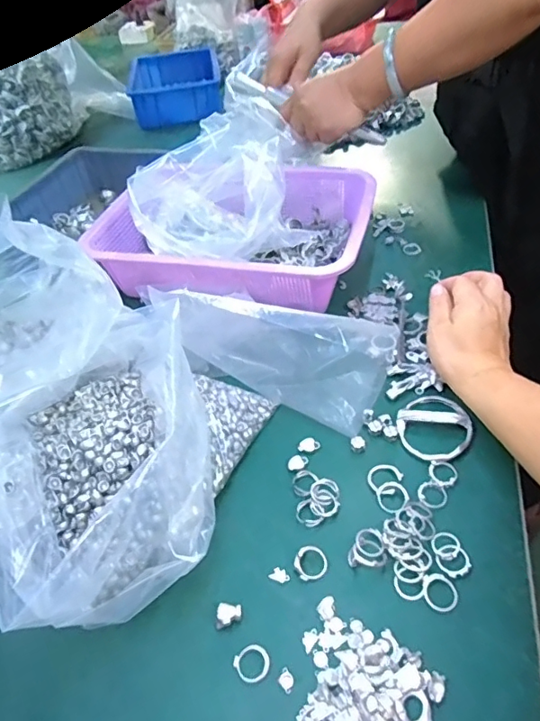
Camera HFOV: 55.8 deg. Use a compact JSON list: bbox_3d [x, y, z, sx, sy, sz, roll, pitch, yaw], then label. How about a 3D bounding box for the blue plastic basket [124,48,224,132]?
[{"bbox_3d":[-0.195,-0.578,1.071,0.180,0.063,0.249,-10,44,-3],"label":"blue plastic basket"}]

